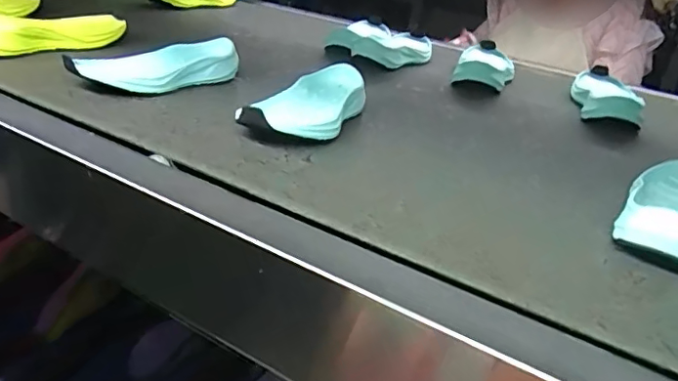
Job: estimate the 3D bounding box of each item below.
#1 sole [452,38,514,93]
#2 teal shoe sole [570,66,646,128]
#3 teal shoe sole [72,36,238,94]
[{"bbox_3d":[0.225,-0.192,0.827,0.086,0.040,0.213,11,28,16],"label":"sole"},{"bbox_3d":[0.355,-0.130,0.742,0.066,0.032,0.190,9,28,12],"label":"teal shoe sole"},{"bbox_3d":[-0.197,-0.137,0.629,0.070,0.041,0.175,24,34,36],"label":"teal shoe sole"}]

